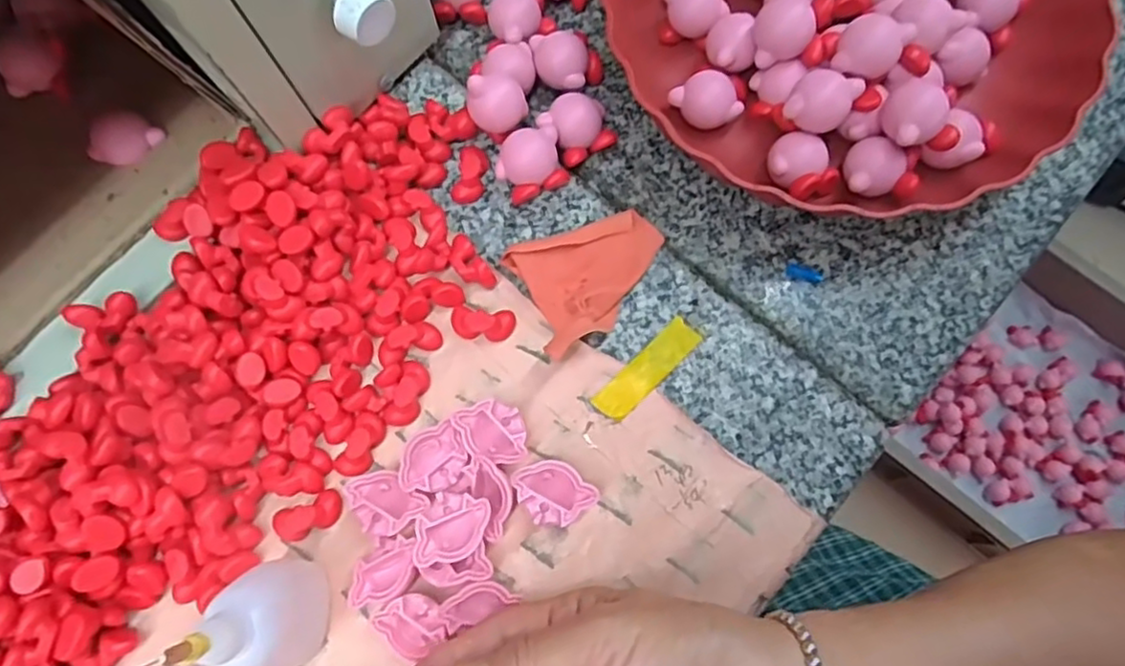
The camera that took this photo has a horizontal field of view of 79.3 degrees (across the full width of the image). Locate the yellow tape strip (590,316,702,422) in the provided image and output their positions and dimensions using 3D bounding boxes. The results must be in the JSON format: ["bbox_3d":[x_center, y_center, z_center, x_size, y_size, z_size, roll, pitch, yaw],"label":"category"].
[{"bbox_3d":[0.042,0.018,0.333,0.017,0.004,0.062,44,75,8],"label":"yellow tape strip"}]

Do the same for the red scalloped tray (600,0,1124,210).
[{"bbox_3d":[0.146,-0.175,0.353,0.242,0.044,0.232,21,78,3],"label":"red scalloped tray"}]

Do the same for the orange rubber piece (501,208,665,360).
[{"bbox_3d":[0.017,-0.030,0.332,0.075,0.023,0.061,-24,79,-6],"label":"orange rubber piece"}]

